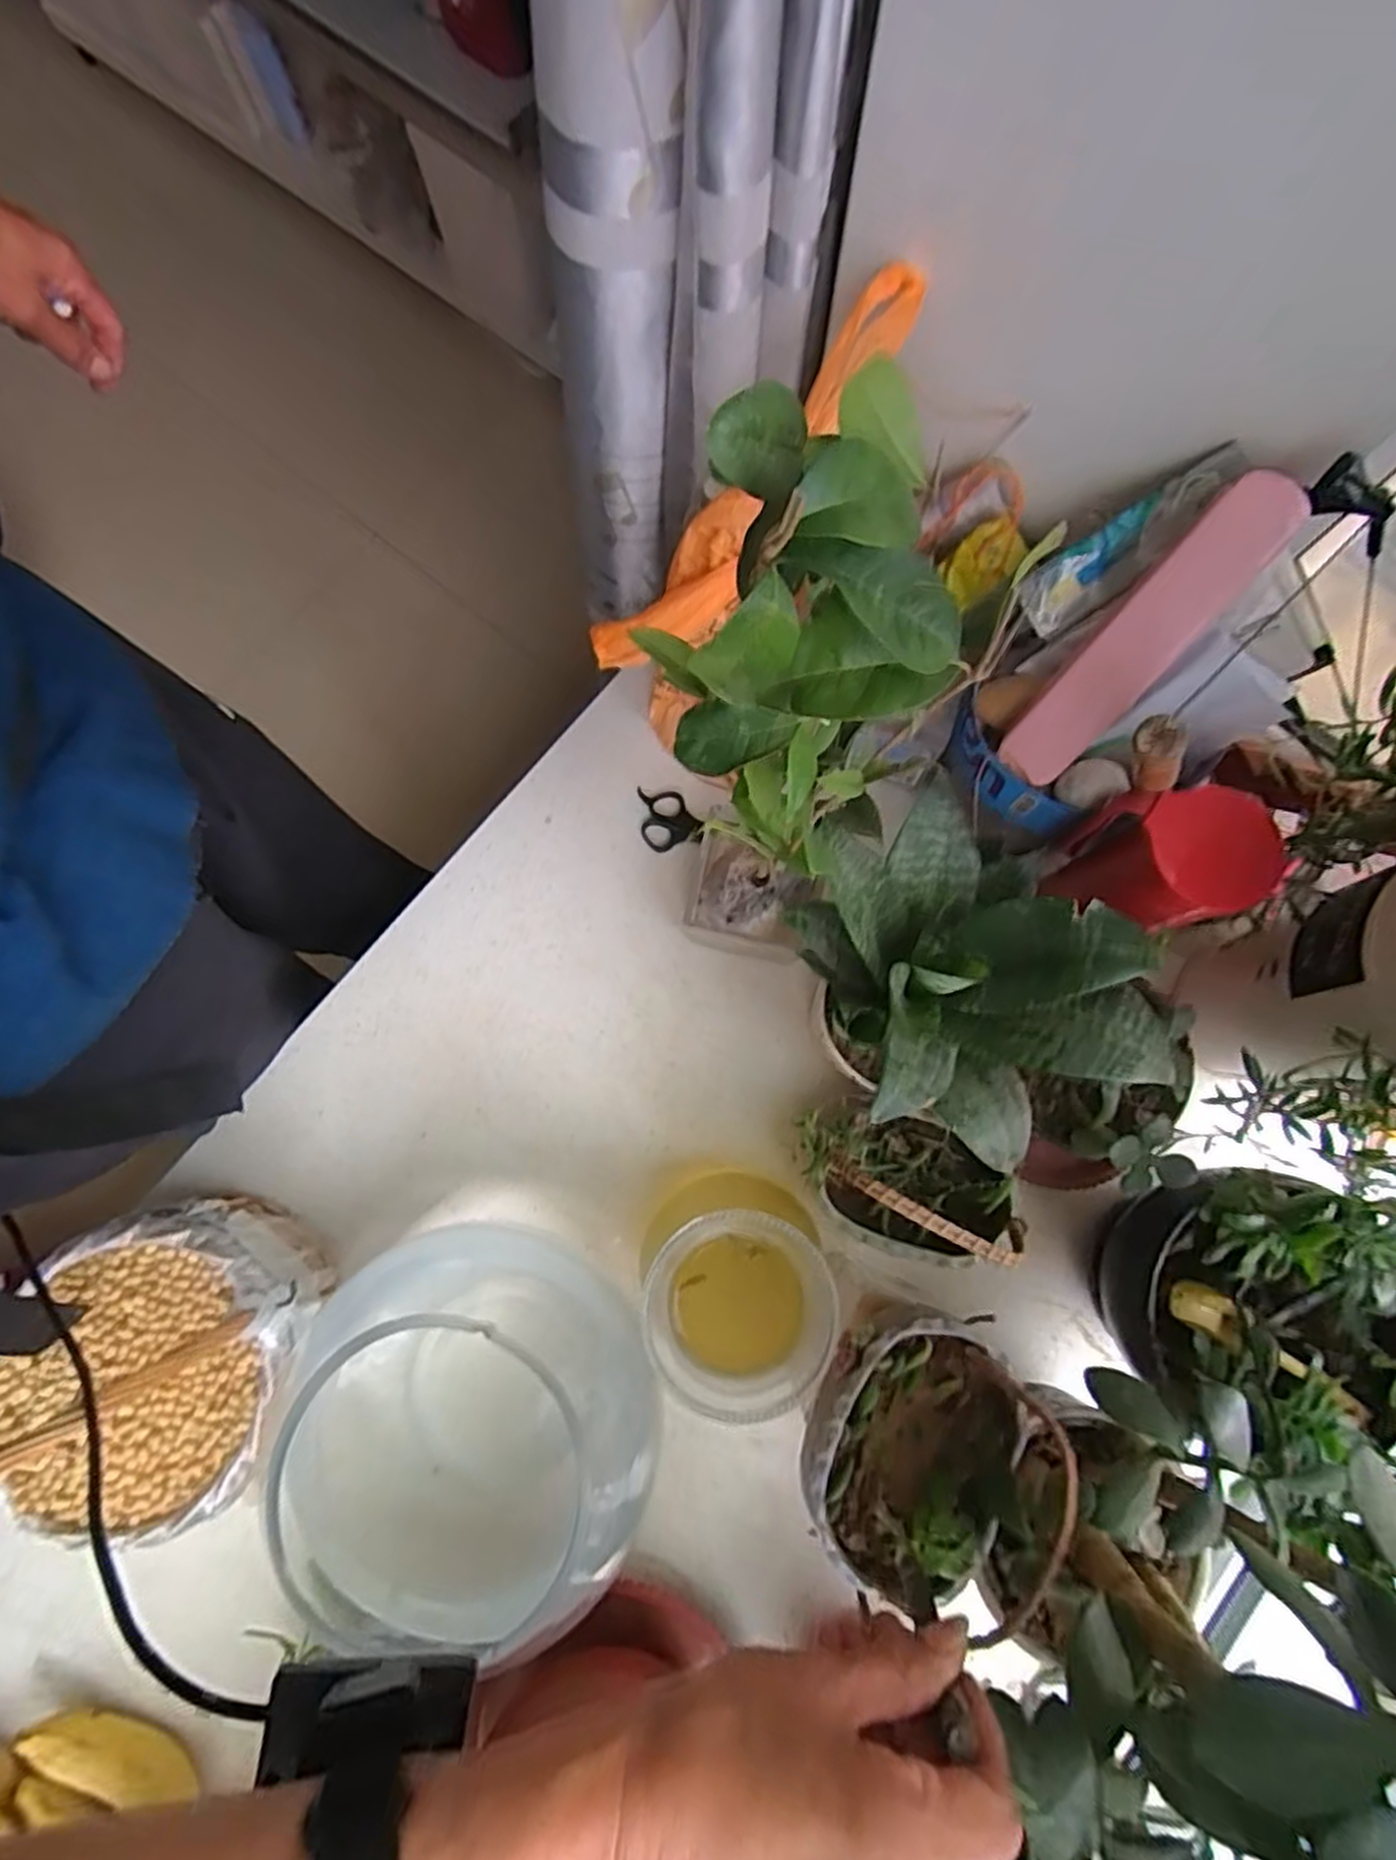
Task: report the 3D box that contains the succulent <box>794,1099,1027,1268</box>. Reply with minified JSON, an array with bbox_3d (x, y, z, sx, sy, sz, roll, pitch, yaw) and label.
[{"bbox_3d":[0.143,0.178,0.542,0.145,0.139,0.090,18,80,3],"label":"succulent"}]

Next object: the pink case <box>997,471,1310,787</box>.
[{"bbox_3d":[0.257,-0.167,0.457,0.047,0.190,0.032,40,46,7],"label":"pink case"}]

